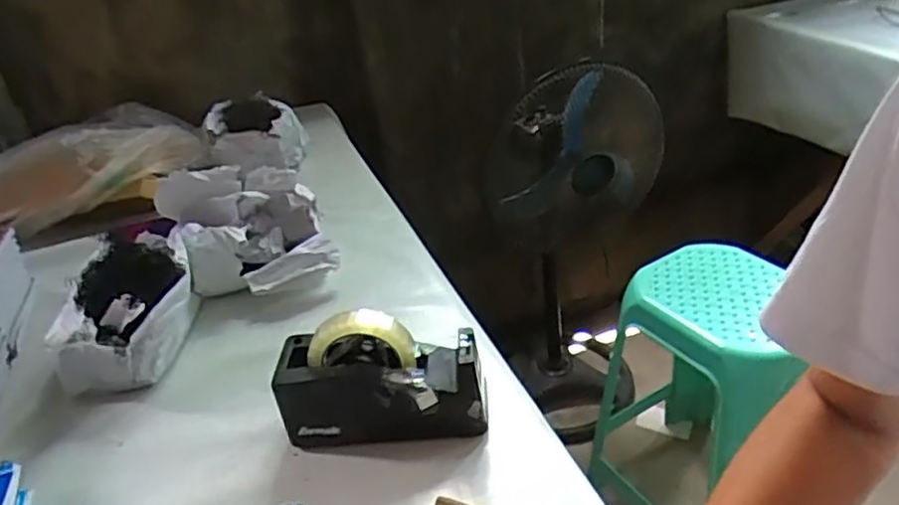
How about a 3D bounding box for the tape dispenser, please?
[{"bbox_3d":[-0.069,0.123,0.665,0.200,0.130,0.071,-4,32,4],"label":"tape dispenser"}]

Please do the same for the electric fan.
[{"bbox_3d":[0.312,0.022,1.638,0.357,0.938,0.303,5,34,18],"label":"electric fan"}]

